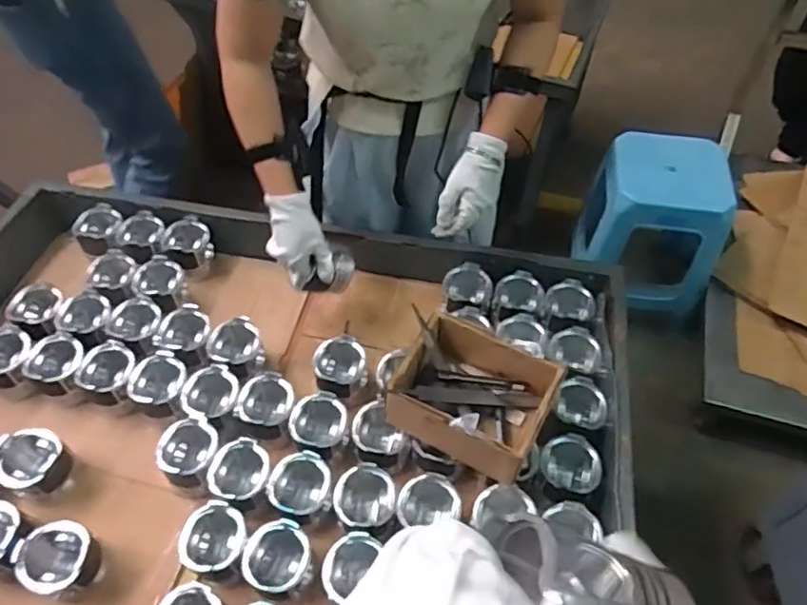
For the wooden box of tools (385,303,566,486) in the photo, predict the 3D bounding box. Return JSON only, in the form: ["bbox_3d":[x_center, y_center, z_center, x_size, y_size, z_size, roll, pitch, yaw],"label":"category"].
[{"bbox_3d":[0.094,0.127,0.847,0.197,0.088,0.159,23,56,16],"label":"wooden box of tools"}]

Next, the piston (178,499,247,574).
[{"bbox_3d":[-0.245,0.316,0.816,0.080,0.090,0.076,-37,61,-25],"label":"piston"}]

